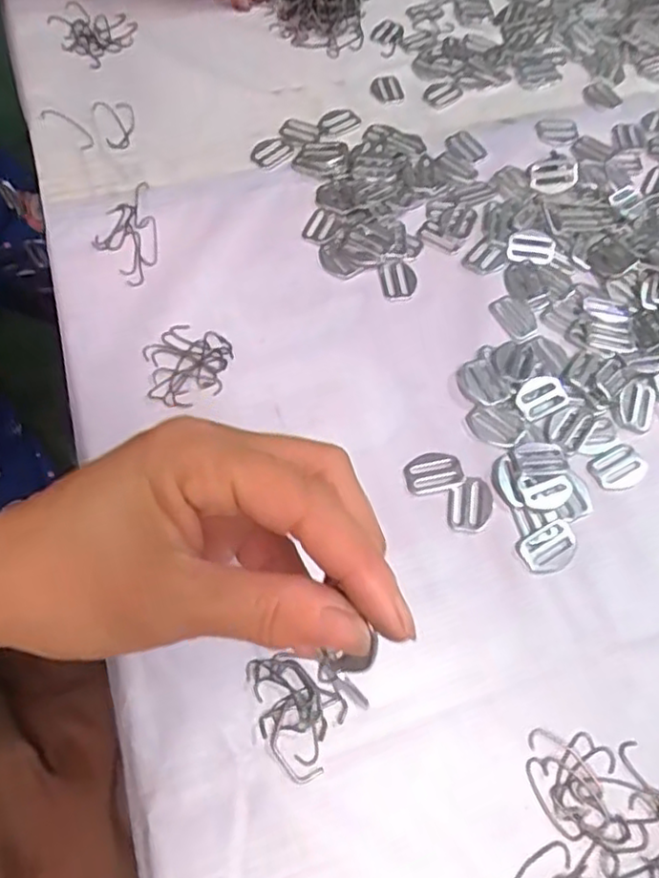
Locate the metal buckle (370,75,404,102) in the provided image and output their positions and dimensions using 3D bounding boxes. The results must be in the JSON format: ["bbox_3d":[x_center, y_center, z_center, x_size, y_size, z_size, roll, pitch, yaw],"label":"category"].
[{"bbox_3d":[0.046,-0.286,0.533,0.025,0.004,0.030,-11,64,-7],"label":"metal buckle"}]

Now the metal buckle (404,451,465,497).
[{"bbox_3d":[0.060,0.020,0.378,0.032,0.004,0.023,-15,65,-9],"label":"metal buckle"}]

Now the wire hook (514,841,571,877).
[{"bbox_3d":[0.091,0.194,0.290,0.040,0.004,0.013,-31,68,-16],"label":"wire hook"}]

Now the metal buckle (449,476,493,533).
[{"bbox_3d":[0.080,0.037,0.369,0.023,0.004,0.031,9,63,4],"label":"metal buckle"}]

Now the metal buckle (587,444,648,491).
[{"bbox_3d":[0.172,0.017,0.389,0.034,0.004,0.025,-25,66,-13],"label":"metal buckle"}]

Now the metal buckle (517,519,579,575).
[{"bbox_3d":[0.121,0.060,0.361,0.033,0.004,0.024,-24,66,-13],"label":"metal buckle"}]

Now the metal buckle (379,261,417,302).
[{"bbox_3d":[0.047,-0.108,0.444,0.024,0.004,0.029,-10,64,-6],"label":"metal buckle"}]

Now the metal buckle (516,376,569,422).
[{"bbox_3d":[0.129,-0.026,0.400,0.033,0.004,0.024,-27,67,-14],"label":"metal buckle"}]

